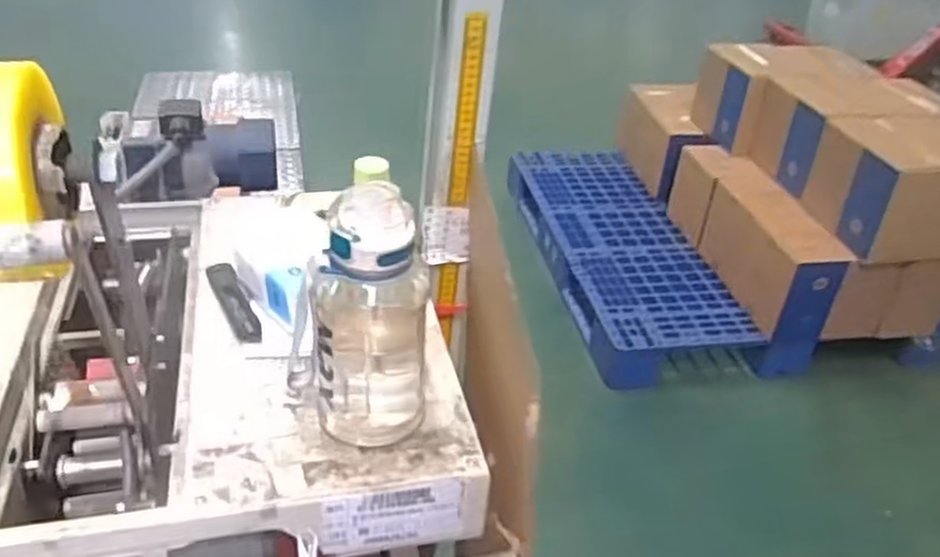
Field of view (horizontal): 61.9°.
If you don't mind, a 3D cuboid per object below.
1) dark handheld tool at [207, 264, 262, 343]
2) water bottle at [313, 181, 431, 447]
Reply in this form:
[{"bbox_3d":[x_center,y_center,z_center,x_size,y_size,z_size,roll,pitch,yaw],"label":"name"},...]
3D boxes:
[{"bbox_3d":[-0.250,0.022,0.834,0.026,0.014,0.151,-13,37,-27],"label":"dark handheld tool"},{"bbox_3d":[-0.080,0.031,0.670,0.088,0.243,0.102,5,32,-1],"label":"water bottle"}]

